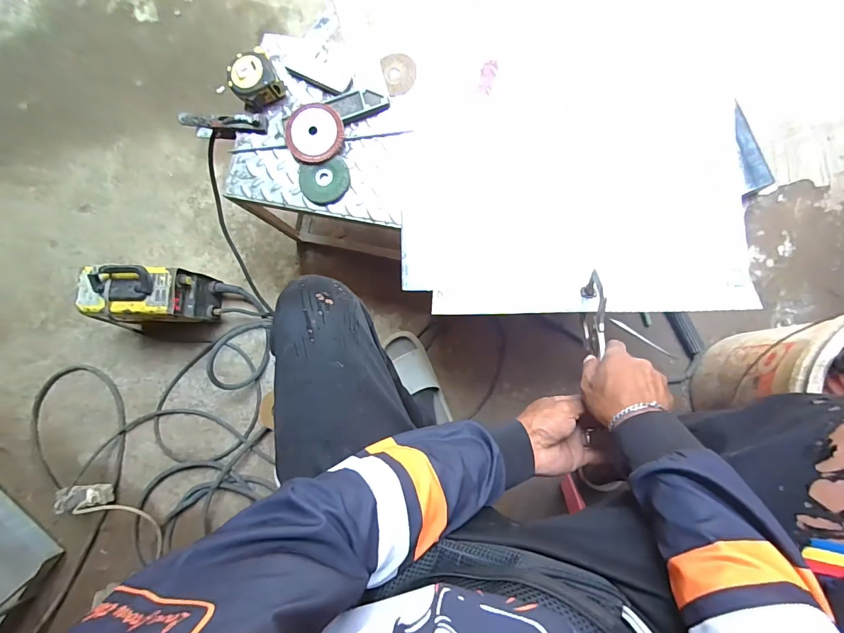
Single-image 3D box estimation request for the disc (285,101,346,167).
[{"bbox_3d":[-0.176,-0.303,0.663,0.089,0.016,0.102,9,90,-9],"label":"disc"}]

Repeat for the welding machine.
[{"bbox_3d":[-0.600,-0.041,0.903,0.227,0.191,0.112,0,86,8],"label":"welding machine"}]

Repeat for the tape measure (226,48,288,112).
[{"bbox_3d":[-0.282,-0.399,0.678,0.077,0.045,0.079,-31,82,4],"label":"tape measure"}]

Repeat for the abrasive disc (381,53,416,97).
[{"bbox_3d":[-0.037,-0.404,0.664,0.052,0.004,0.078,-15,84,6],"label":"abrasive disc"}]

